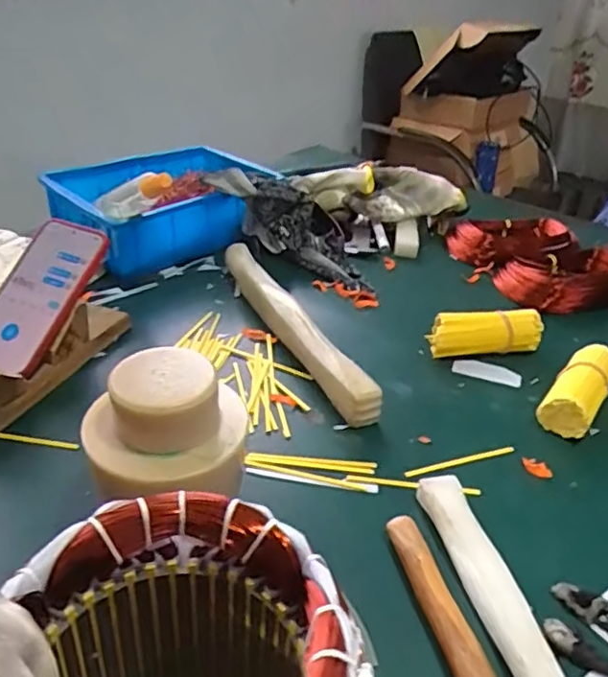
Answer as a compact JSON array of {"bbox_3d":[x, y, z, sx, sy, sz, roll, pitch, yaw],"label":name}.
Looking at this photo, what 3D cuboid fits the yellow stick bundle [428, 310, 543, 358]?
[{"bbox_3d":[0.199,-0.005,0.685,0.127,0.046,0.044,-2,33,-9],"label":"yellow stick bundle"}]

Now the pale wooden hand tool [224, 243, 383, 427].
[{"bbox_3d":[-0.014,-0.019,0.673,0.033,0.044,0.313,-14,37,-25],"label":"pale wooden hand tool"}]

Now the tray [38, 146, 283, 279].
[{"bbox_3d":[-0.195,-0.174,0.854,0.290,0.108,0.158,-25,43,-37],"label":"tray"}]

